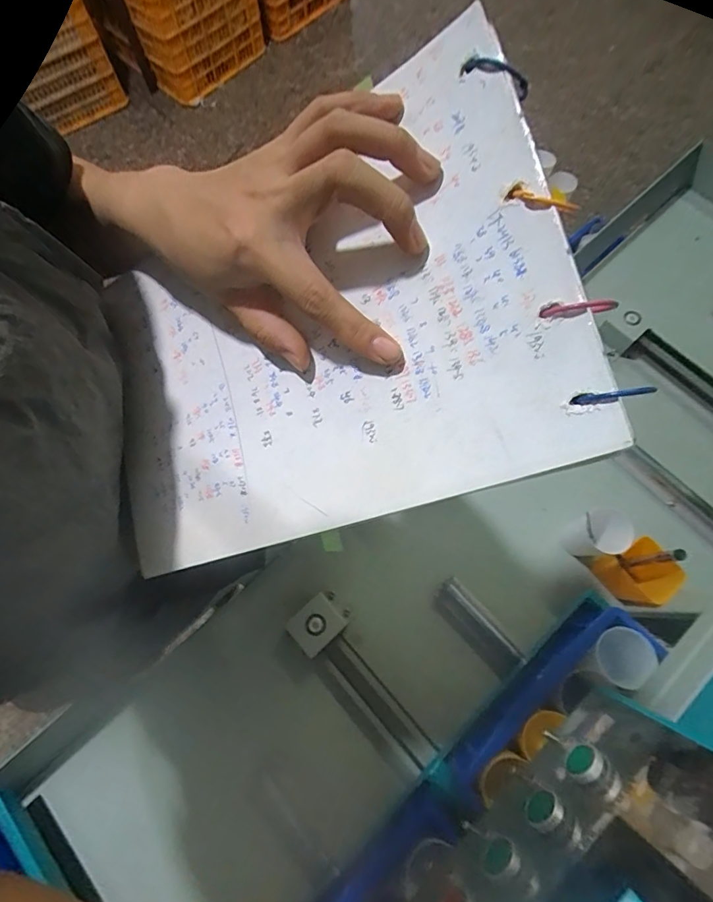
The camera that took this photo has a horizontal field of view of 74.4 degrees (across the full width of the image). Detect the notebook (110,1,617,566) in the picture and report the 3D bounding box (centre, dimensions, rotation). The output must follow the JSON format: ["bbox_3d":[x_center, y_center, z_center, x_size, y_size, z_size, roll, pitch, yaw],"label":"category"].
[{"bbox_3d":[-0.036,-0.053,0.255,0.282,0.009,0.193,-19,78,29],"label":"notebook"}]

